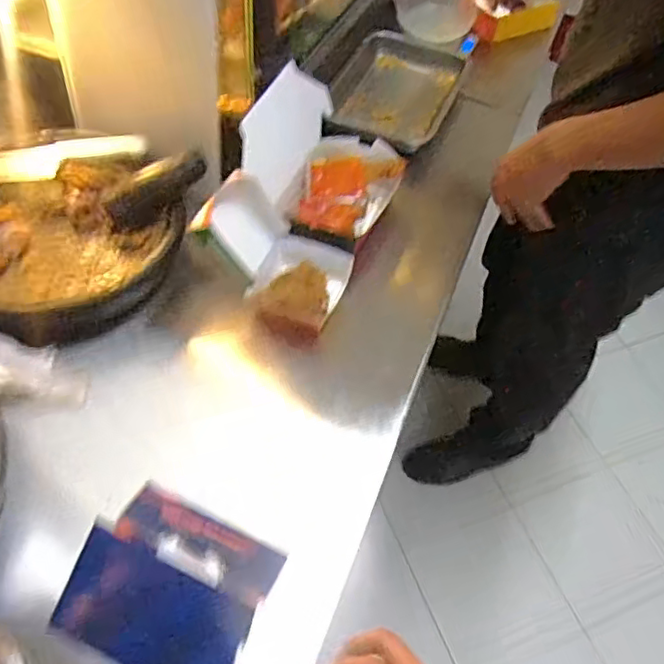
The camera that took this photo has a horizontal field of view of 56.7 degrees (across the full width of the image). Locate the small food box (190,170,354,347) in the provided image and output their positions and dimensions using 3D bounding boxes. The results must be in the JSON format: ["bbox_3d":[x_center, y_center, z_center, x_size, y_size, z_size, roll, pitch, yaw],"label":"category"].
[{"bbox_3d":[-0.070,-0.097,0.791,0.169,0.152,0.133,24,55,13],"label":"small food box"}]

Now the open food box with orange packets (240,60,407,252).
[{"bbox_3d":[0.000,-0.255,0.872,0.179,0.151,0.259,25,55,13],"label":"open food box with orange packets"}]

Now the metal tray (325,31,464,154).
[{"bbox_3d":[0.121,-0.449,1.107,0.198,0.049,0.294,23,55,12],"label":"metal tray"}]

